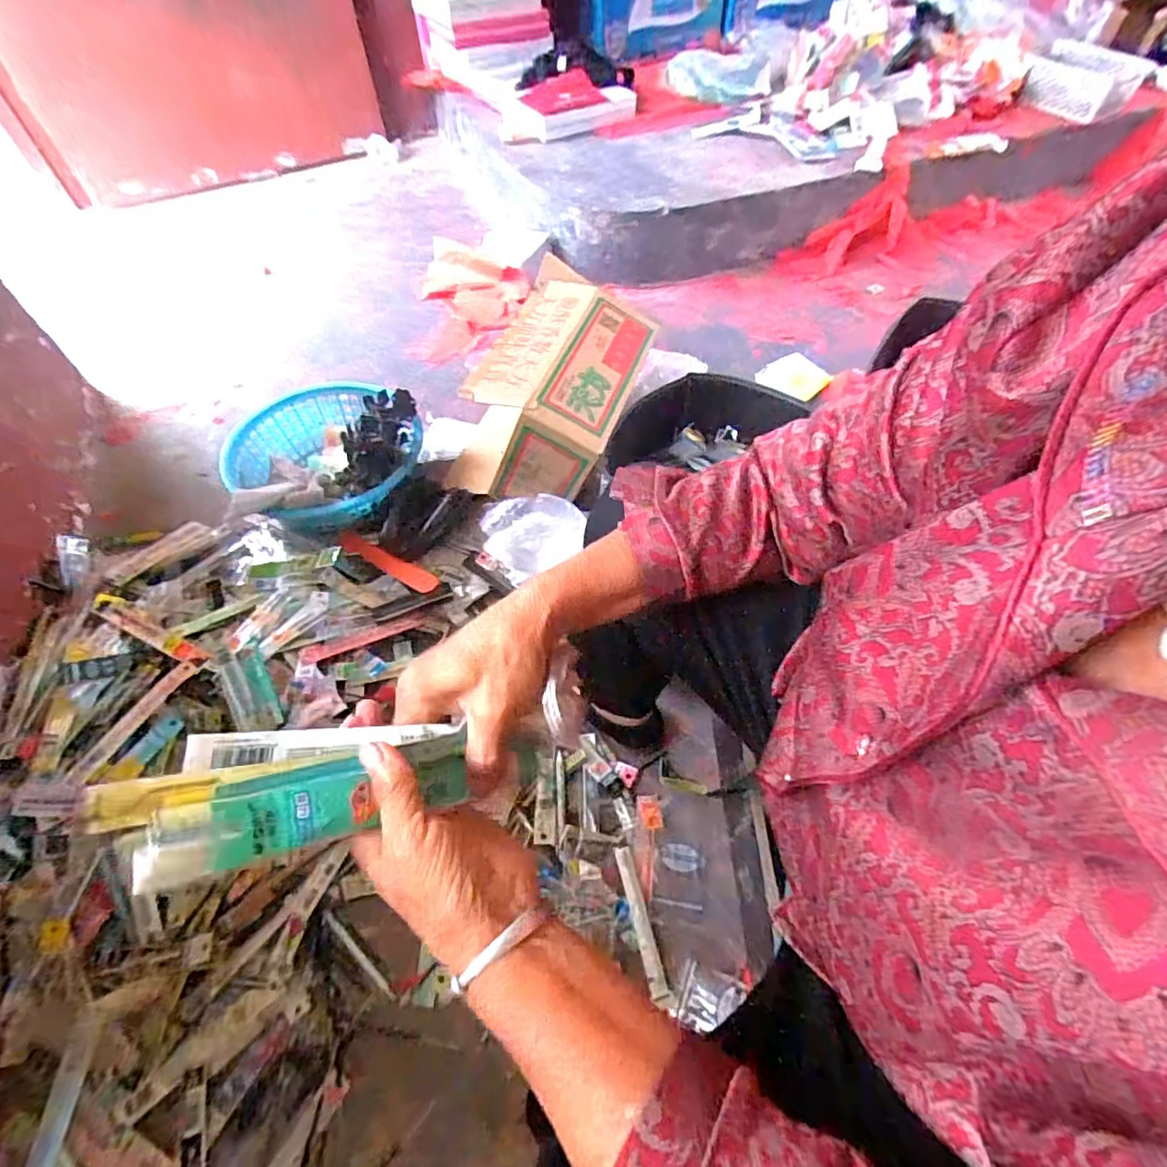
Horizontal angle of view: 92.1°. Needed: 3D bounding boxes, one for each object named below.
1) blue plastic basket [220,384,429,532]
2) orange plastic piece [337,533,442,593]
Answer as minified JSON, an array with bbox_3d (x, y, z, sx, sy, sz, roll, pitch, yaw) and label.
[{"bbox_3d":[-0.441,-0.216,0.975,0.321,0.131,0.299,-21,58,-13],"label":"blue plastic basket"},{"bbox_3d":[-0.319,-0.044,0.896,0.209,0.022,0.043,26,60,17],"label":"orange plastic piece"}]

